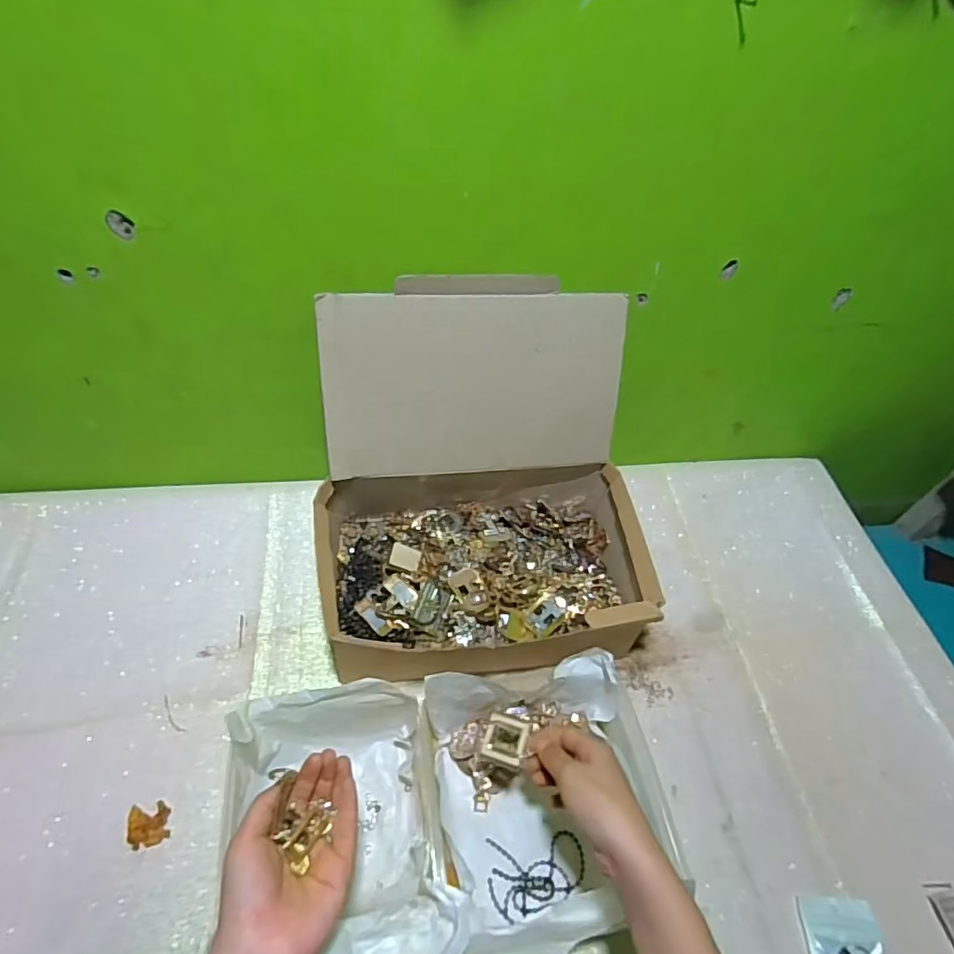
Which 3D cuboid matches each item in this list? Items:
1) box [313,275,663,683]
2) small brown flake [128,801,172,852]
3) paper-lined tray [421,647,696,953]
[{"bbox_3d":[0.008,0.015,0.578,0.332,0.275,0.288,-1,52,-7],"label":"box"},{"bbox_3d":[-0.285,0.302,0.492,0.032,0.004,0.034,-12,54,-15],"label":"small brown flake"},{"bbox_3d":[0.063,0.275,0.496,0.197,0.096,0.204,-7,53,-12],"label":"paper-lined tray"}]

